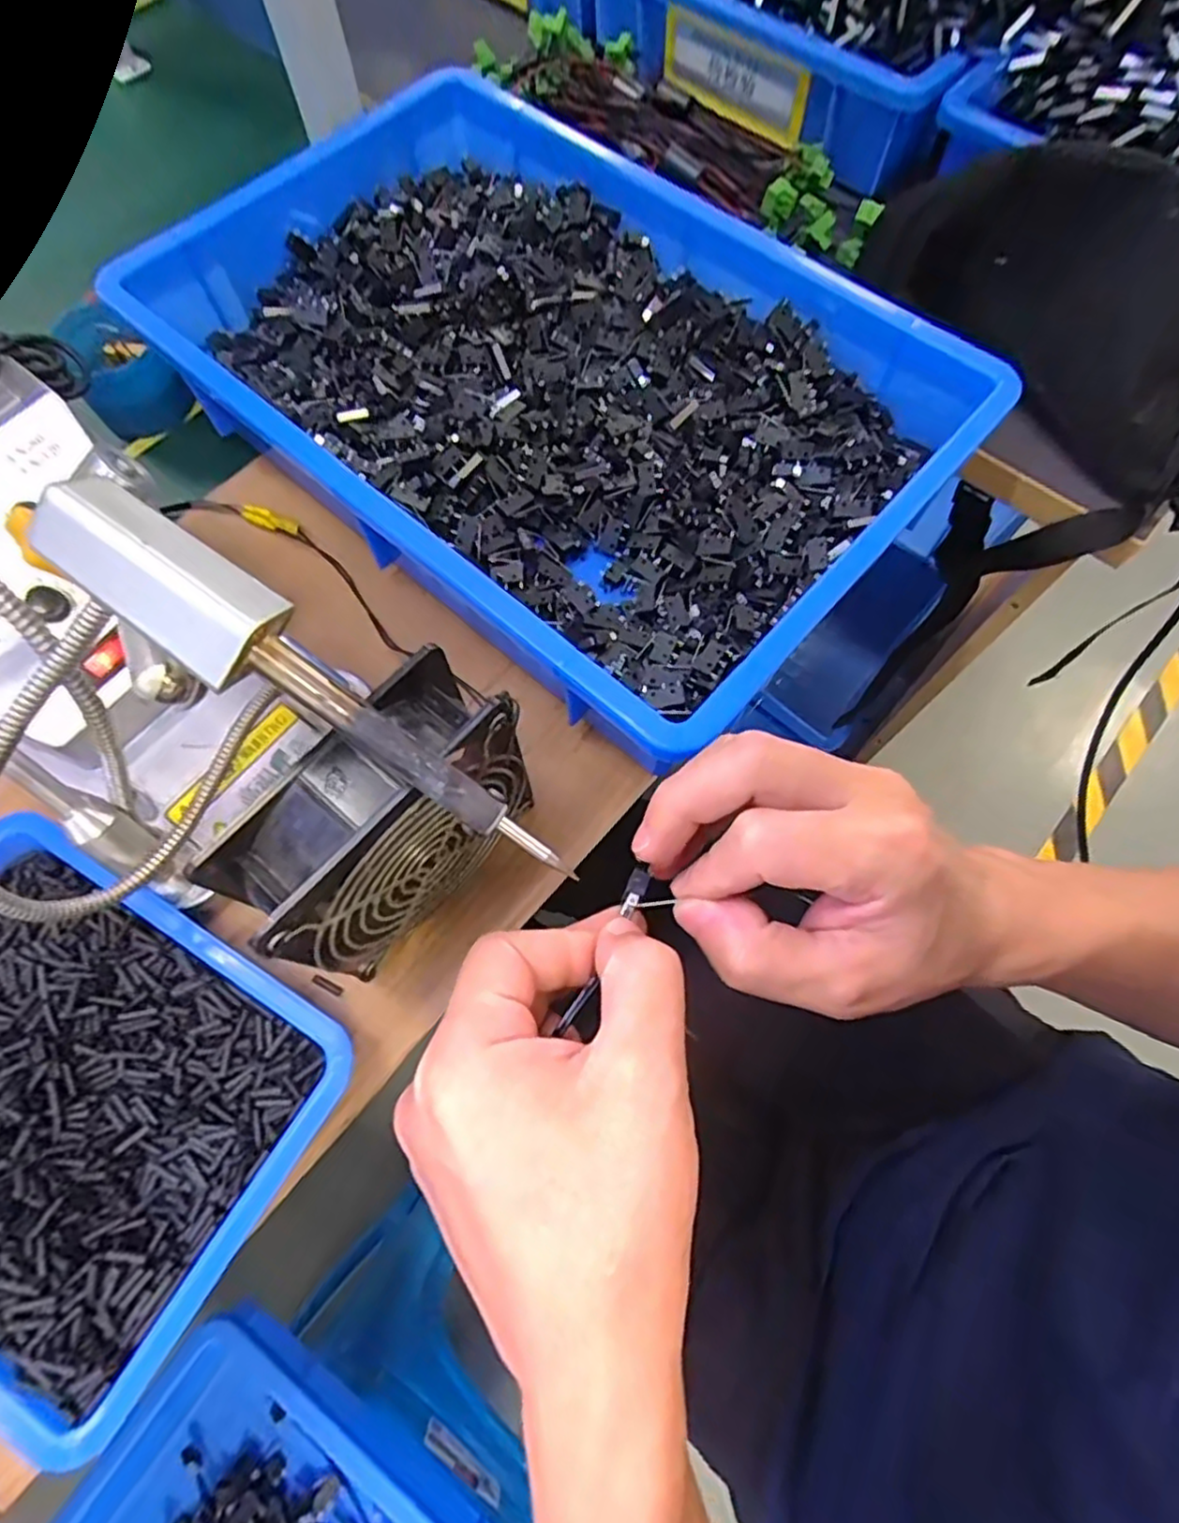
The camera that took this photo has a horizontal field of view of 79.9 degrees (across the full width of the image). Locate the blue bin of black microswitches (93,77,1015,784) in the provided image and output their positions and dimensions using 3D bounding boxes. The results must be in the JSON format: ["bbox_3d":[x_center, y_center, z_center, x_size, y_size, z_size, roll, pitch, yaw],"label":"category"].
[{"bbox_3d":[-0.029,-0.220,0.394,0.426,0.073,0.277,40,73,15],"label":"blue bin of black microswitches"}]

